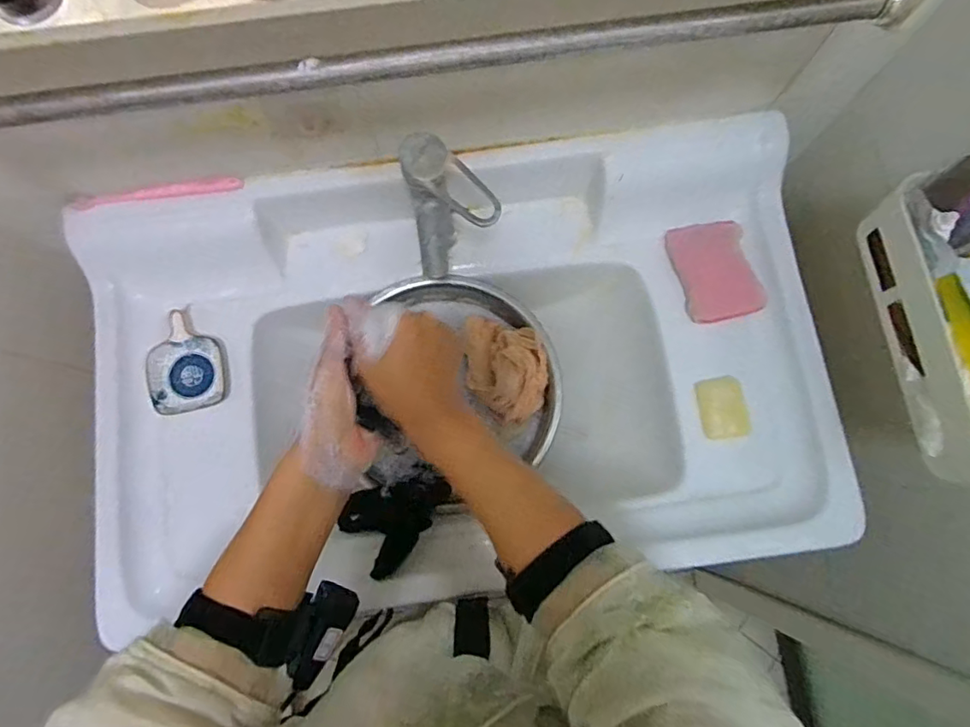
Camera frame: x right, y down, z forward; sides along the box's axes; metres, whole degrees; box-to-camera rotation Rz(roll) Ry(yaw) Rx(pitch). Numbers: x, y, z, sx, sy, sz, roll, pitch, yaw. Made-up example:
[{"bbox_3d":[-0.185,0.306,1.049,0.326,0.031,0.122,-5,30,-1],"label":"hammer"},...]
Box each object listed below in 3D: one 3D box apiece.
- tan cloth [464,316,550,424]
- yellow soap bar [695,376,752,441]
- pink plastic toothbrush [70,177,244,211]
[{"bbox_3d":[0.028,0.004,0.653,0.090,0.037,0.124,-7,79,-1],"label":"tan cloth"},{"bbox_3d":[0.269,0.050,0.619,0.049,0.018,0.068,-12,79,-2],"label":"yellow soap bar"},{"bbox_3d":[-0.359,-0.190,0.606,0.170,0.009,0.018,-13,79,-15],"label":"pink plastic toothbrush"}]

